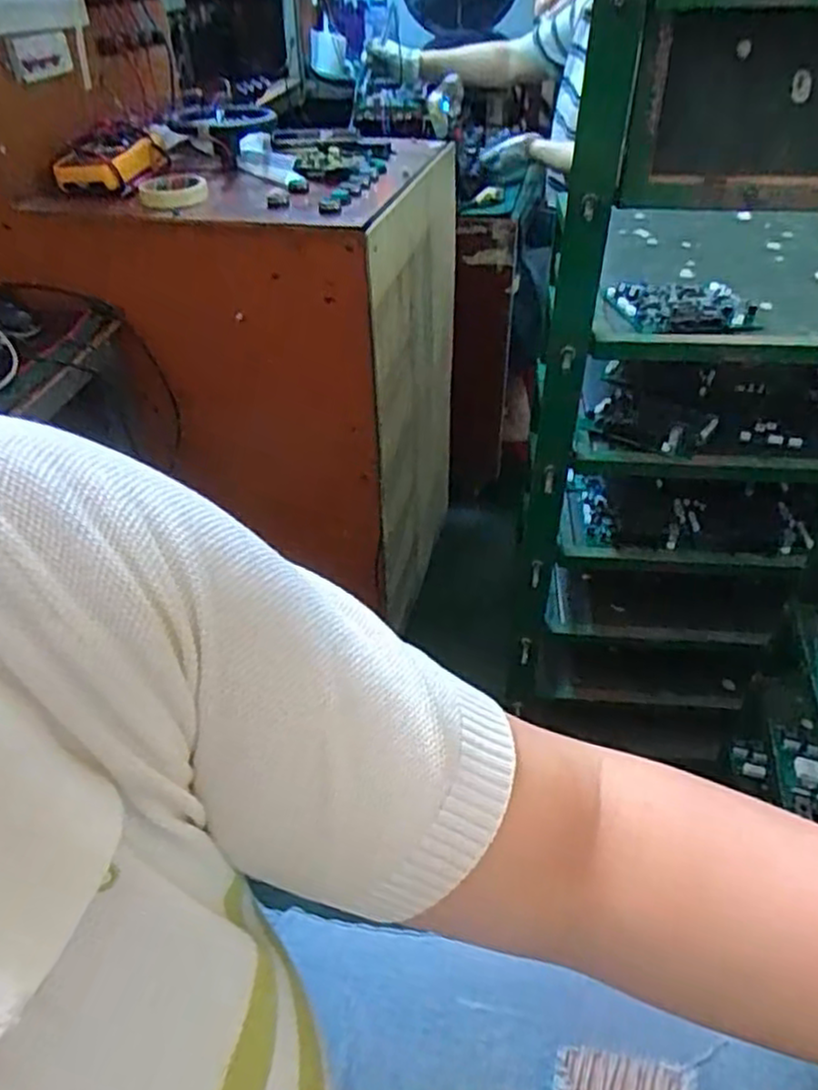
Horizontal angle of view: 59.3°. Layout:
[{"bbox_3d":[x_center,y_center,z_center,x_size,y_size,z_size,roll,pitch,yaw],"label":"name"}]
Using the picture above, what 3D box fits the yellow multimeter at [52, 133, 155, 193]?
[{"bbox_3d":[-0.434,-0.559,1.044,0.098,0.054,0.169,1,40,3],"label":"yellow multimeter"}]

